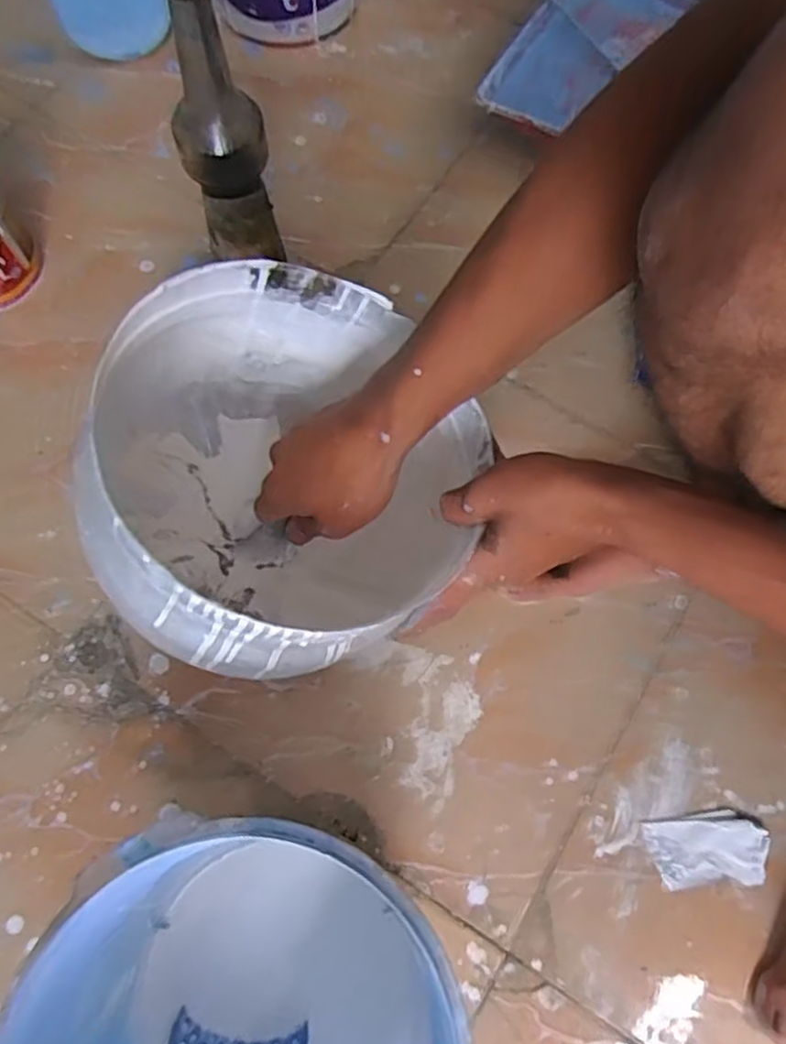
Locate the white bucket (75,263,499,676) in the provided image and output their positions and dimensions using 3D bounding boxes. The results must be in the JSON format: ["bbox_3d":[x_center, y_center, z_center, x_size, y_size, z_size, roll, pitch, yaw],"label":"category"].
[{"bbox_3d":[-0.081,-0.034,0.475,0.217,0.183,0.227,1,70,-2],"label":"white bucket"}]

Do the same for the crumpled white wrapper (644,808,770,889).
[{"bbox_3d":[0.232,0.240,0.521,0.087,0.007,0.050,-1,70,-3],"label":"crumpled white wrapper"}]

